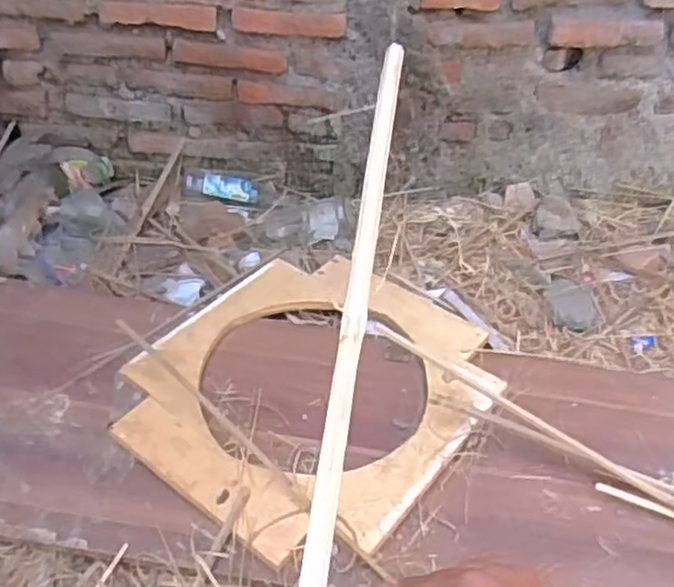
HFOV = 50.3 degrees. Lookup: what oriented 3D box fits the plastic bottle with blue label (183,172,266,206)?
[{"bbox_3d":[-0.228,-0.215,1.458,0.158,0.049,0.046,2,40,-2],"label":"plastic bottle with blue label"}]

